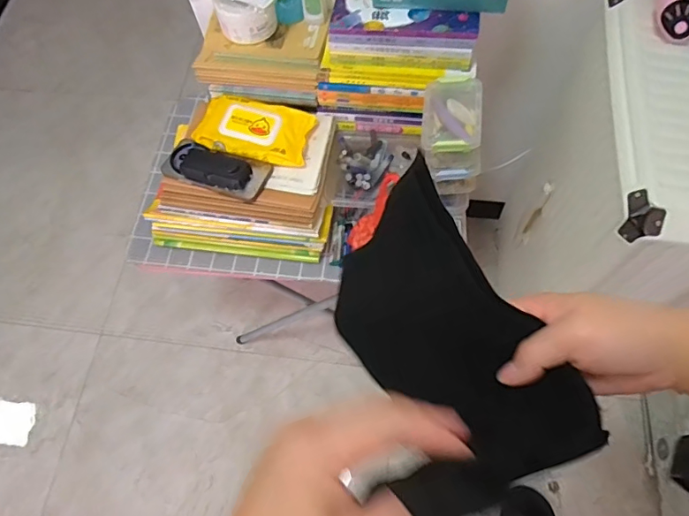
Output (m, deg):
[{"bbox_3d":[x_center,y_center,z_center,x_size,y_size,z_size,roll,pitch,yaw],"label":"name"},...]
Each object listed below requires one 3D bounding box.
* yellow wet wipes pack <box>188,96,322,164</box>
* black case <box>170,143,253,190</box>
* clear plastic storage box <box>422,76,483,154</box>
[{"bbox_3d":[-0.150,-0.215,0.830,0.187,0.021,0.110,12,68,10],"label":"yellow wet wipes pack"},{"bbox_3d":[-0.218,-0.151,0.805,0.141,0.020,0.063,18,69,12],"label":"black case"},{"bbox_3d":[0.157,-0.199,0.729,0.084,0.047,0.123,2,66,6],"label":"clear plastic storage box"}]

